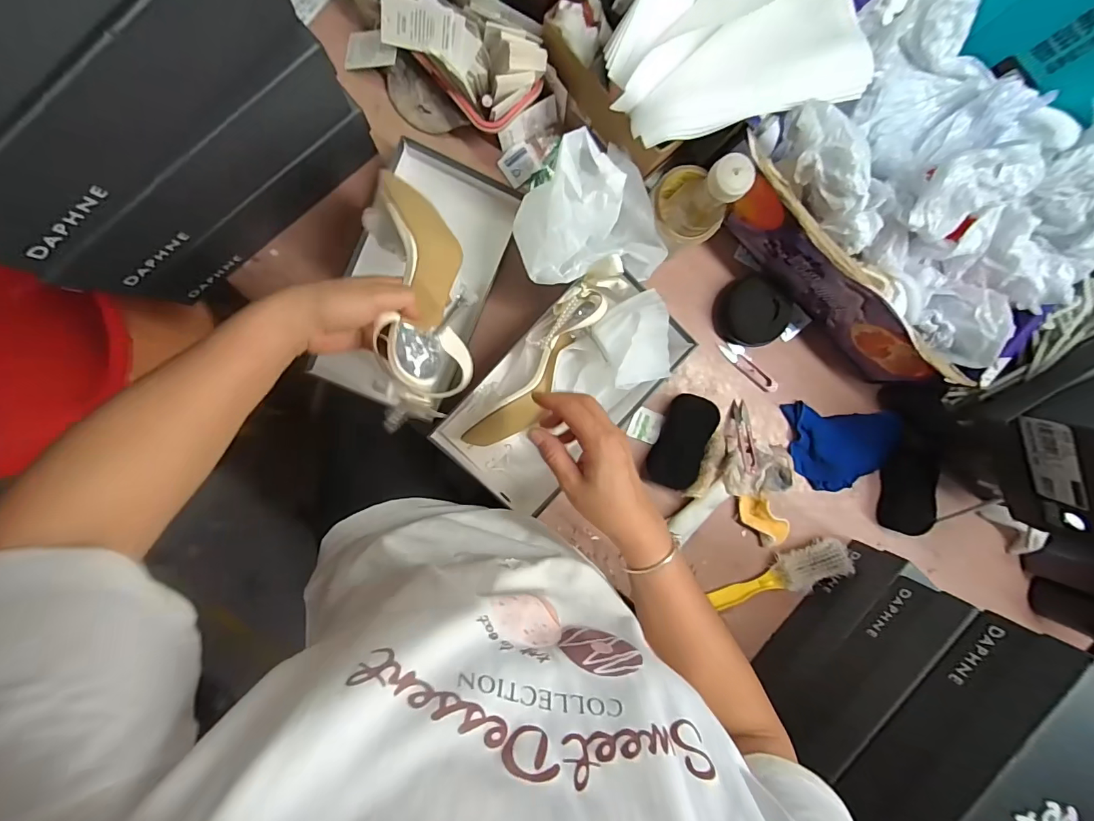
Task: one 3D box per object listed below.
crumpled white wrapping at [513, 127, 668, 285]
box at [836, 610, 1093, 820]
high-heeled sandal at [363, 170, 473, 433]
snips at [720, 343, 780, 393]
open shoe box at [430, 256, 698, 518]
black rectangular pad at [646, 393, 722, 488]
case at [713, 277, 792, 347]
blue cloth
[{"bbox_3d":[0.050,-0.214,0.520,0.175,0.121,0.151,-16,96,-6],"label":"crumpled white wrapping"},{"bbox_3d":[0.439,0.373,0.461,0.169,0.110,0.291,39,89,-8],"label":"box"},{"bbox_3d":[-0.122,-0.108,0.438,0.089,0.078,0.236,-2,87,-7],"label":"high-heeled sandal"},{"bbox_3d":[0.286,-0.060,0.653,0.095,0.015,0.023,41,89,-8],"label":"snips"},{"bbox_3d":[0.020,-0.017,0.567,0.170,0.087,0.307,43,105,-8],"label":"open shoe box"},{"bbox_3d":[0.187,0.042,0.638,0.065,0.013,0.127,23,92,22],"label":"black rectangular pad"},{"bbox_3d":[0.279,-0.132,0.627,0.087,0.043,0.085,-1,94,-7],"label":"case"},{"bbox_3d":[0.421,0.055,0.664,0.163,0.024,0.118,3,94,-7],"label":"blue cloth"}]

